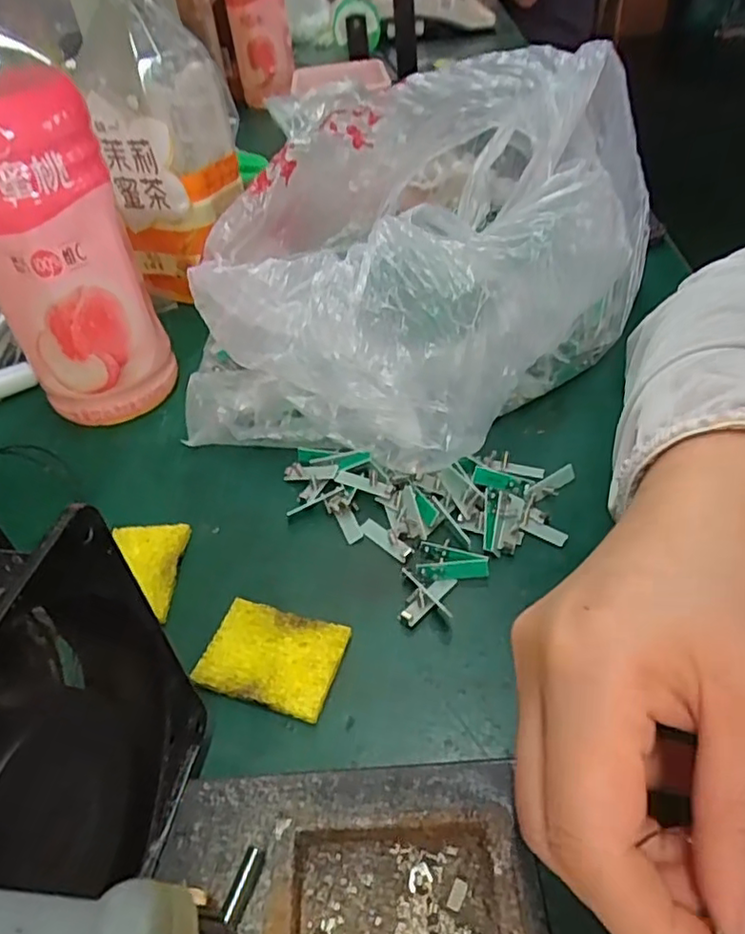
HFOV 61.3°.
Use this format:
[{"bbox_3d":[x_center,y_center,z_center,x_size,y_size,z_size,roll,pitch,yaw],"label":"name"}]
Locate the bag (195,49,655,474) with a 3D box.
[{"bbox_3d":[0.052,-0.139,0.384,0.188,0.142,0.328,21,49,26],"label":"bag"}]

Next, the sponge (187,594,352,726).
[{"bbox_3d":[-0.041,0.079,0.263,0.056,0.006,0.041,11,46,17],"label":"sponge"}]

